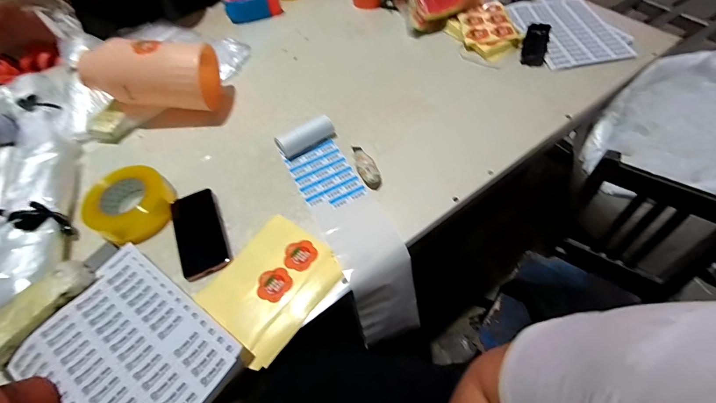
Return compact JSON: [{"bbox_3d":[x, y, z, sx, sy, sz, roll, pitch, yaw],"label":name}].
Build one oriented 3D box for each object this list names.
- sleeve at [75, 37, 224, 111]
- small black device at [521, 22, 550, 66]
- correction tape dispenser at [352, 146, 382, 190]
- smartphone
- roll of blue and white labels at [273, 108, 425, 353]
[{"bbox_3d":[-0.436,-0.268,0.714,0.236,0.146,0.116,-7,56,0],"label":"sleeve"},{"bbox_3d":[0.423,-0.372,0.789,0.053,0.017,0.117,17,81,10],"label":"small black device"},{"bbox_3d":[0.014,-0.071,0.638,0.035,0.021,0.112,-19,57,-9],"label":"correction tape dispenser"},{"bbox_3d":[-0.270,0.052,0.567,0.075,0.006,0.154,-18,66,-19],"label":"smartphone"},{"bbox_3d":[-0.024,0.046,0.634,0.114,0.195,0.393,-22,57,-18],"label":"roll of blue and white labels"}]

